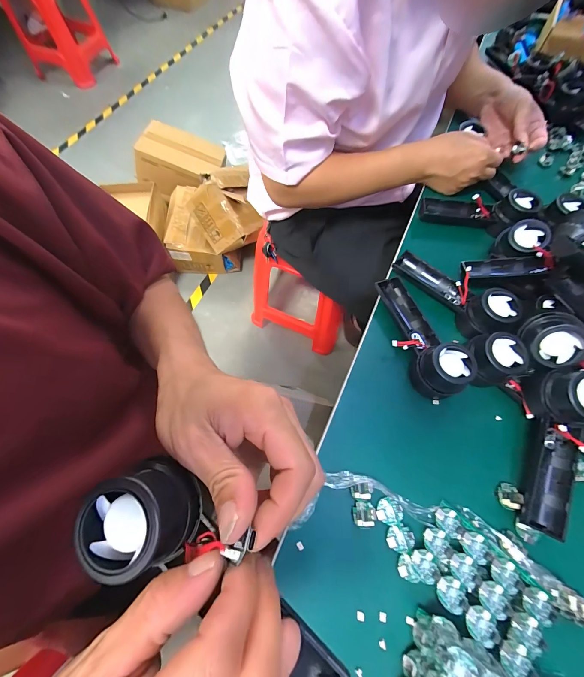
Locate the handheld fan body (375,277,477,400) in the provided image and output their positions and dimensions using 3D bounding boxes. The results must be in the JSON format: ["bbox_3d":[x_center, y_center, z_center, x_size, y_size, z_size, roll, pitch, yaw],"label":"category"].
[{"bbox_3d":[0.149,-0.007,0.347,0.058,0.049,0.164,-21,67,-8],"label":"handheld fan body"}]

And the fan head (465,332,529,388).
[{"bbox_3d":[0.236,0.023,0.333,0.052,0.049,0.057,-2,66,0],"label":"fan head"}]

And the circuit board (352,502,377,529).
[{"bbox_3d":[0.072,0.175,0.283,0.022,0.006,0.022,0,66,1],"label":"circuit board"}]

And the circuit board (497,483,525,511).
[{"bbox_3d":[0.228,0.164,0.296,0.023,0.006,0.024,1,66,1],"label":"circuit board"}]

